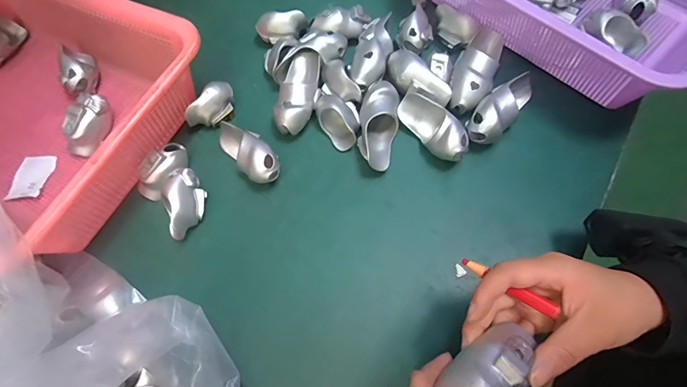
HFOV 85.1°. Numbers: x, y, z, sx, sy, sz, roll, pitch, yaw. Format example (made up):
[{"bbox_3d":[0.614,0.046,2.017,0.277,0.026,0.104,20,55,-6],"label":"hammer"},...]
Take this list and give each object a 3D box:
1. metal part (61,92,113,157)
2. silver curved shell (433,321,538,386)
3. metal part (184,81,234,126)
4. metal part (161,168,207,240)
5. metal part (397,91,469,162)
[{"bbox_3d":[-0.264,-0.072,0.388,0.027,0.032,0.060,18,69,9],"label":"metal part"},{"bbox_3d":[0.083,0.103,0.209,0.070,0.023,0.036,-40,72,-13],"label":"silver curved shell"},{"bbox_3d":[-0.136,-0.088,0.397,0.027,0.038,0.056,34,73,15],"label":"metal part"},{"bbox_3d":[-0.146,0.009,0.349,0.027,0.039,0.058,-6,67,0],"label":"metal part"},{"bbox_3d":[0.087,-0.062,0.363,0.031,0.033,0.079,-36,71,-12],"label":"metal part"}]

